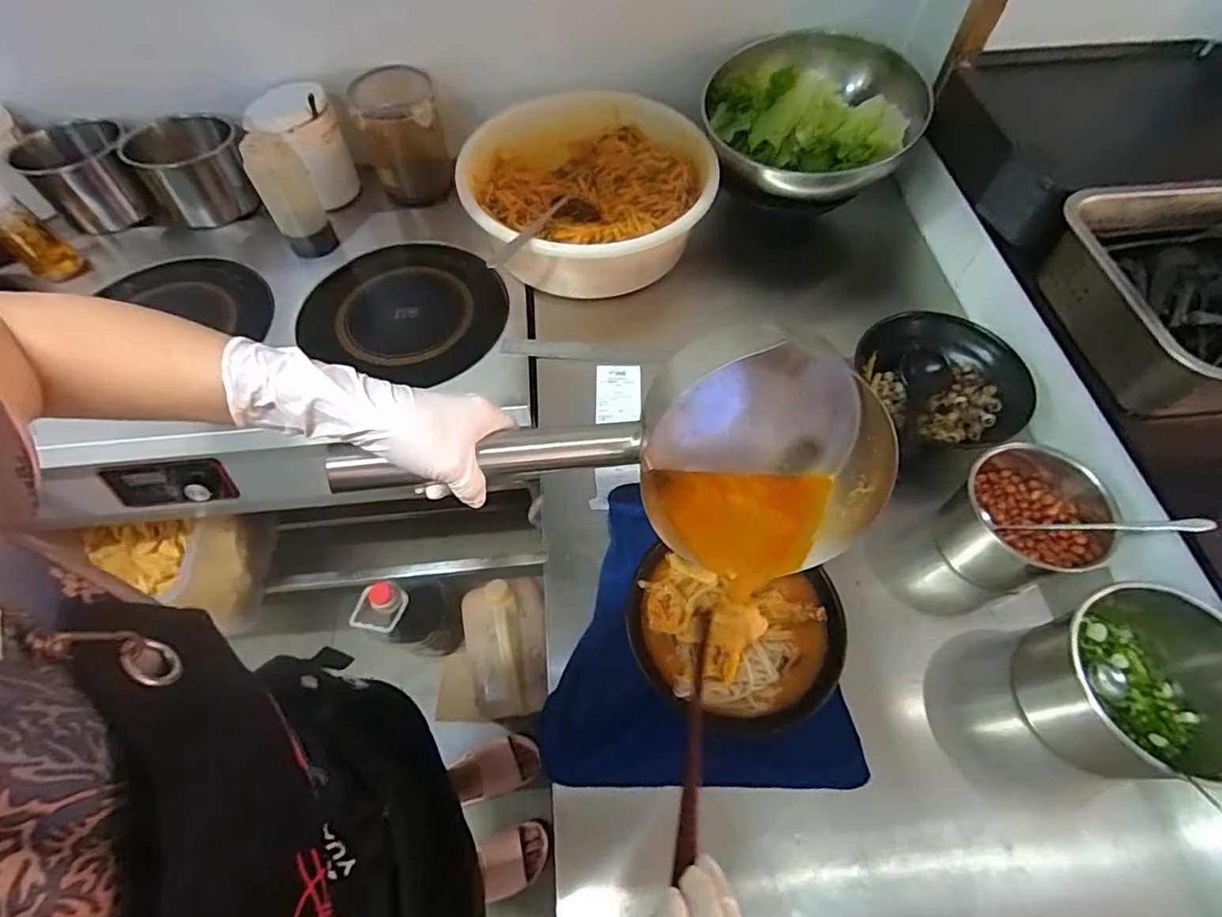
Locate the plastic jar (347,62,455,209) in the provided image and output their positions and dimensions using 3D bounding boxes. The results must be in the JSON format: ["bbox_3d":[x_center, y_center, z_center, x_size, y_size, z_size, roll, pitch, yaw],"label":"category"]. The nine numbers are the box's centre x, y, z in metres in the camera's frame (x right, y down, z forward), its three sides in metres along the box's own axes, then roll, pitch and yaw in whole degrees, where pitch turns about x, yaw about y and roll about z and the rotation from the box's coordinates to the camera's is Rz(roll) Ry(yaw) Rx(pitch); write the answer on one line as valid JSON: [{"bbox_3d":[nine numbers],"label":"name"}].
[{"bbox_3d":[-0.313,-0.483,0.882,0.117,0.159,0.095,-13,61,-7],"label":"plastic jar"}]

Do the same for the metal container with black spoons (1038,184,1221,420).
[{"bbox_3d":[0.675,-0.171,0.609,0.358,0.089,0.260,-5,60,-2],"label":"metal container with black spoons"}]

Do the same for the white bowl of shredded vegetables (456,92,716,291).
[{"bbox_3d":[-0.035,-0.382,0.838,0.318,0.107,0.337,0,60,0],"label":"white bowl of shredded vegetables"}]

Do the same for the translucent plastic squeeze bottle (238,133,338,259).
[{"bbox_3d":[-0.455,-0.374,0.813,0.071,0.175,0.084,-29,64,-15],"label":"translucent plastic squeeze bottle"}]

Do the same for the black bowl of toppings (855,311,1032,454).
[{"bbox_3d":[0.395,-0.090,0.682,0.153,0.060,0.187,-12,61,-6],"label":"black bowl of toppings"}]

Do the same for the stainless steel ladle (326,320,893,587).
[{"bbox_3d":[0.021,-0.009,0.492,0.411,0.143,0.166,2,60,2],"label":"stainless steel ladle"}]

